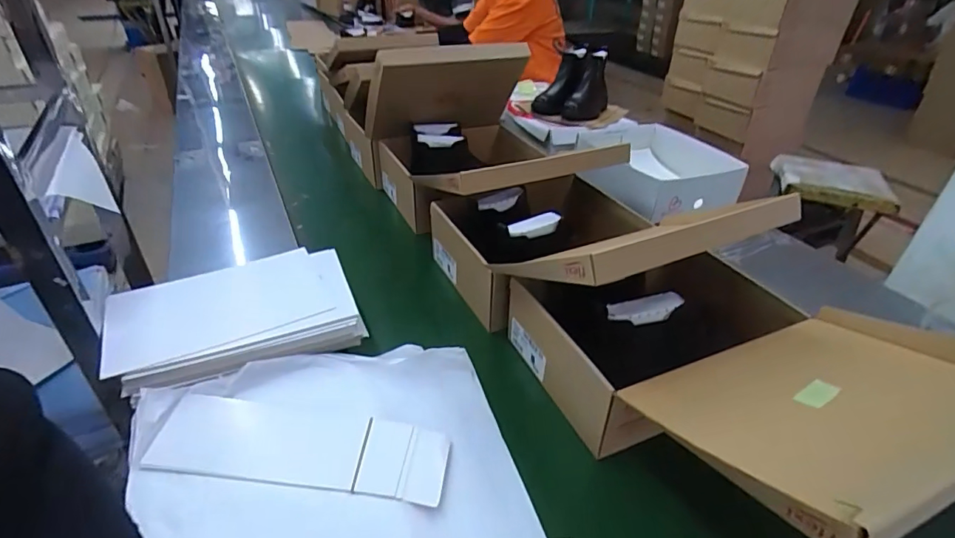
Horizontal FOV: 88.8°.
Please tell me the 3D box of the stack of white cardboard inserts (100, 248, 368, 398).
[{"bbox_3d":[-0.365,0.073,0.748,0.327,0.058,0.218,-13,37,-21],"label":"stack of white cardboard inserts"}]

